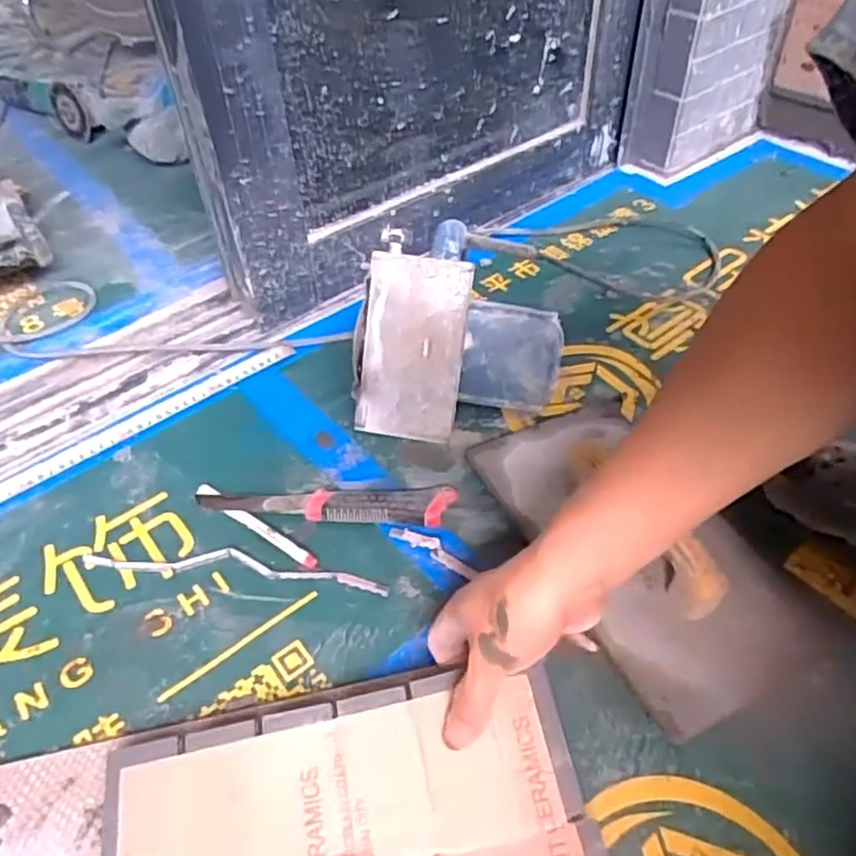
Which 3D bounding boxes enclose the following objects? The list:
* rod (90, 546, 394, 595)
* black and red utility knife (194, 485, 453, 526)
[{"bbox_3d":[-0.162,0.115,0.574,0.260,0.004,0.027,5,48,5],"label":"rod"},{"bbox_3d":[-0.092,0.063,0.612,0.225,0.020,0.038,4,48,4],"label":"black and red utility knife"}]

